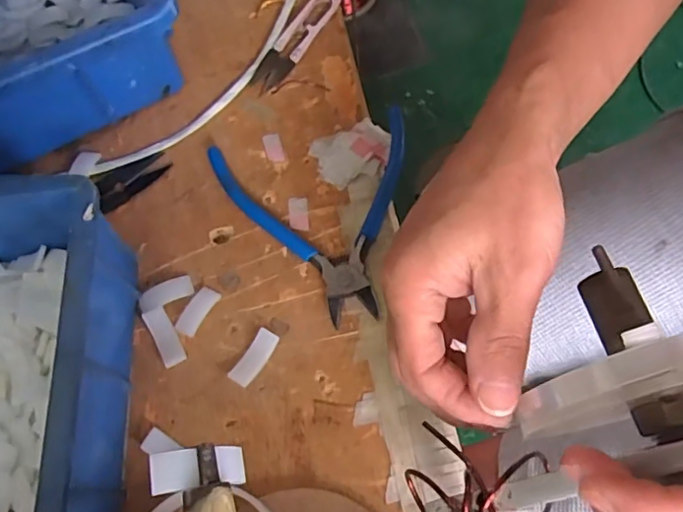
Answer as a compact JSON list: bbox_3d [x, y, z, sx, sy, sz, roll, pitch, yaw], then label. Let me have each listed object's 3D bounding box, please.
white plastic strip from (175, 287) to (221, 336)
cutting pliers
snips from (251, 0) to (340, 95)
[{"bbox_3d":[-0.084,0.031,0.324,0.013,0.004,0.030,27,71,16],"label":"white plastic strip"},{"bbox_3d":[-0.010,-0.024,0.339,0.124,0.018,0.131,-13,66,-1],"label":"cutting pliers"},{"bbox_3d":[-0.032,-0.156,0.395,0.019,0.016,0.095,30,68,13],"label":"snips"}]

